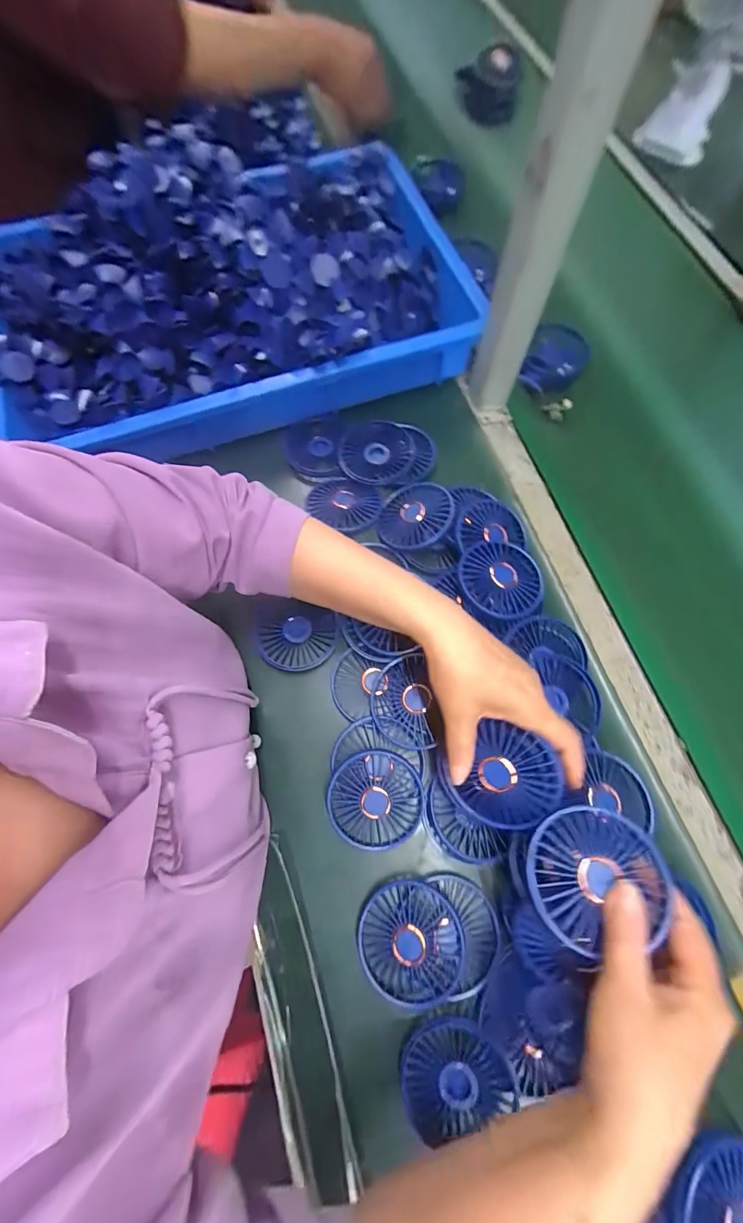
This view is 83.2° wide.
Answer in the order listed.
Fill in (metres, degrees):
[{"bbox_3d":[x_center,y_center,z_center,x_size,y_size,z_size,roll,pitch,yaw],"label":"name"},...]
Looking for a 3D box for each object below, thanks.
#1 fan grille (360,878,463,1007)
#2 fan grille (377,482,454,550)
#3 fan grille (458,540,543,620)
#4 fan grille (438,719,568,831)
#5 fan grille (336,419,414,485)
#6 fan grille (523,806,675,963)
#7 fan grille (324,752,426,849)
[{"bbox_3d":[0.033,0.279,0.350,0.084,0.020,0.087,-9,71,-5],"label":"fan grille"},{"bbox_3d":[0.051,-0.110,0.473,0.080,0.018,0.084,10,74,25],"label":"fan grille"},{"bbox_3d":[0.133,-0.035,0.426,0.086,0.010,0.083,2,71,-6],"label":"fan grille"},{"bbox_3d":[0.098,0.129,0.318,0.083,0.011,0.076,3,98,25],"label":"fan grille"},{"bbox_3d":[0.006,-0.193,0.509,0.089,0.012,0.088,0,71,-1],"label":"fan grille"},{"bbox_3d":[0.148,0.174,0.276,0.086,0.017,0.077,-15,72,-7],"label":"fan grille"},{"bbox_3d":[0.004,0.174,0.386,0.086,0.019,0.085,-2,90,-4],"label":"fan grille"}]

